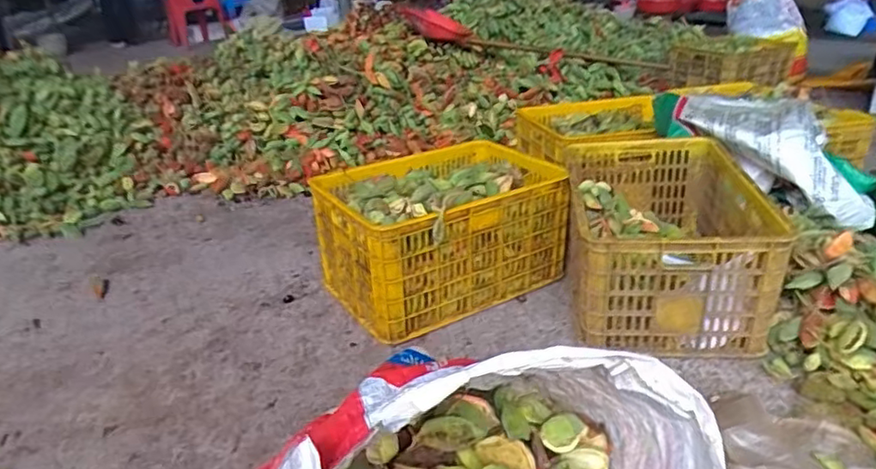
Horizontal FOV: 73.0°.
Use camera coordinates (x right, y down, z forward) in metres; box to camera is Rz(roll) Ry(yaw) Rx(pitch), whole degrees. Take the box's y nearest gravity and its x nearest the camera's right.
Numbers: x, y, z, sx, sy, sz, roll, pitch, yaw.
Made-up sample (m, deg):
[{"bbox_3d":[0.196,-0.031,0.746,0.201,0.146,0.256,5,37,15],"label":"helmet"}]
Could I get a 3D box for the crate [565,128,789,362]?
[{"bbox_3d":[0.582,-0.006,1.569,0.437,0.297,0.665,1,25,9],"label":"crate"}]

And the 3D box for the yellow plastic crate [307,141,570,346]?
[{"bbox_3d":[0.011,-0.029,1.682,0.627,0.316,0.460,-18,29,-27],"label":"yellow plastic crate"}]

